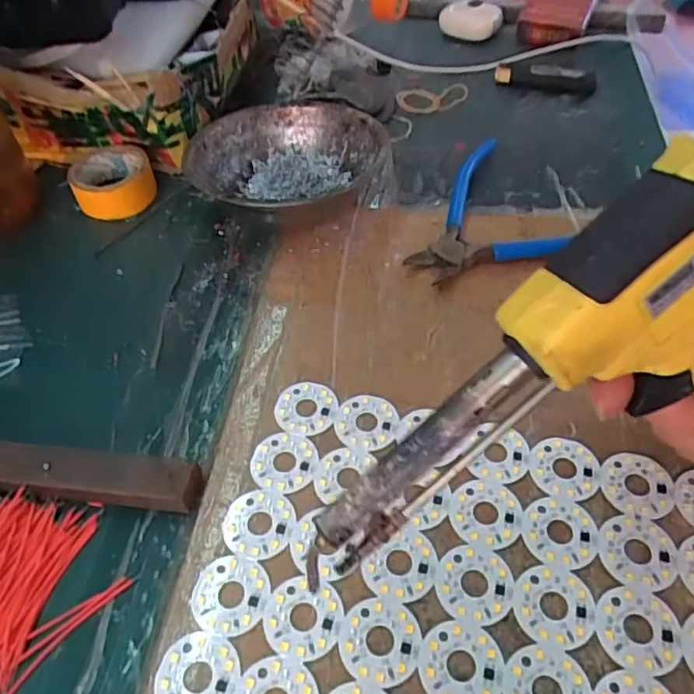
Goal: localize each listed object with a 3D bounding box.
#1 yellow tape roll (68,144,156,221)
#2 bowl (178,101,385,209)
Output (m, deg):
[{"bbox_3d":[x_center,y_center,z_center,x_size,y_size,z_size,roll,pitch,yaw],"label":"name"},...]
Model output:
[{"bbox_3d":[-0.159,-0.114,0.411,0.047,0.023,0.049,-2,51,3],"label":"yellow tape roll"},{"bbox_3d":[-0.037,-0.119,0.395,0.128,0.042,0.118,-2,51,3],"label":"bowl"}]

